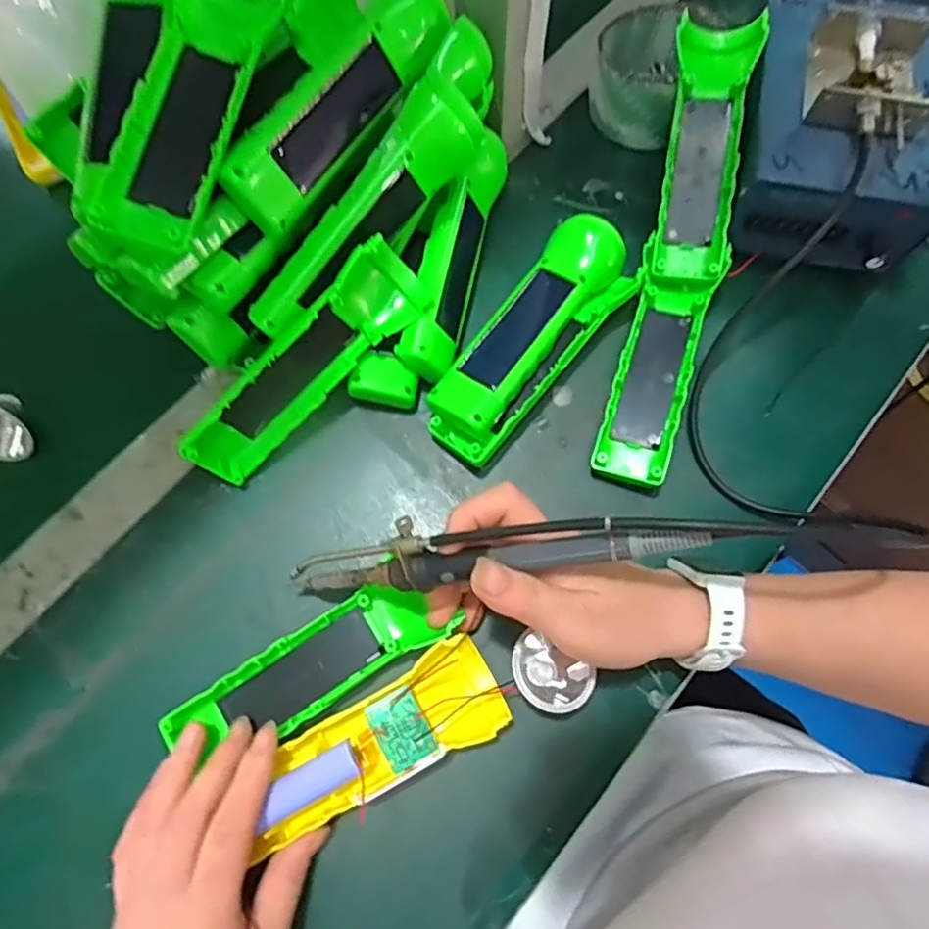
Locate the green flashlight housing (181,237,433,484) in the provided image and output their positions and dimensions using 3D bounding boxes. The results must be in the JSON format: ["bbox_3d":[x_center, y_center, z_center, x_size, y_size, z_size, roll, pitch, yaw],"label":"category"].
[{"bbox_3d":[-0.091,-0.055,0.343,0.162,0.035,0.043,-44,103,3],"label":"green flashlight housing"}]

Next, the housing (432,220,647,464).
[{"bbox_3d":[0.043,-0.078,0.374,0.060,0.034,0.173,37,77,11],"label":"housing"}]

